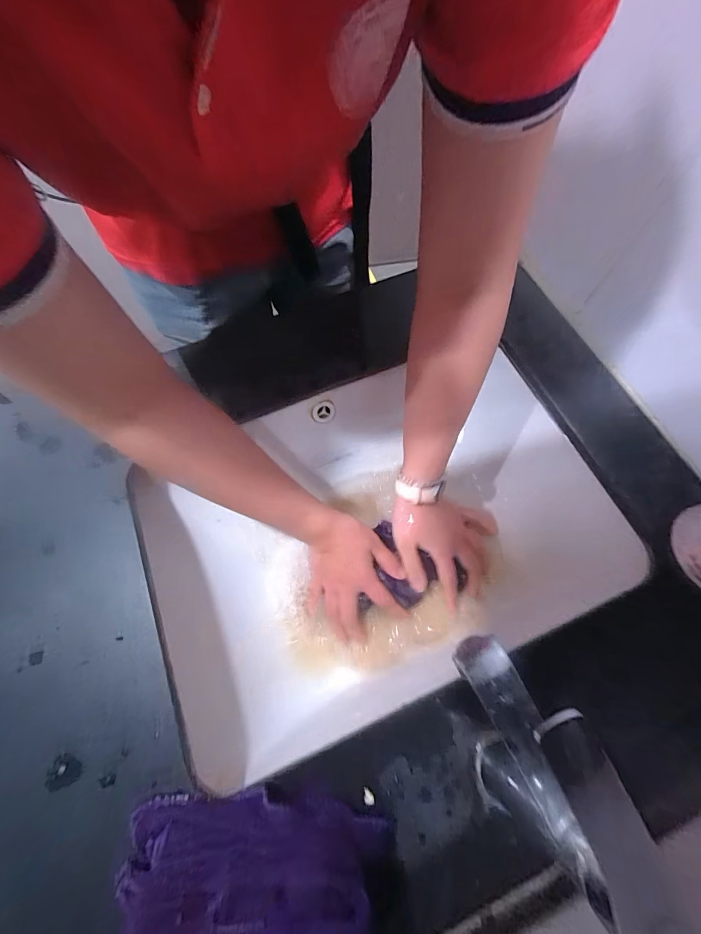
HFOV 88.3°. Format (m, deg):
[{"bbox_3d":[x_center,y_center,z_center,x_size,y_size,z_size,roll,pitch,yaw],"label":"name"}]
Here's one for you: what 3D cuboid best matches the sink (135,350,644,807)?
[{"bbox_3d":[0.028,0.060,0.416,0.440,0.122,0.314,-22,71,-8],"label":"sink"}]

